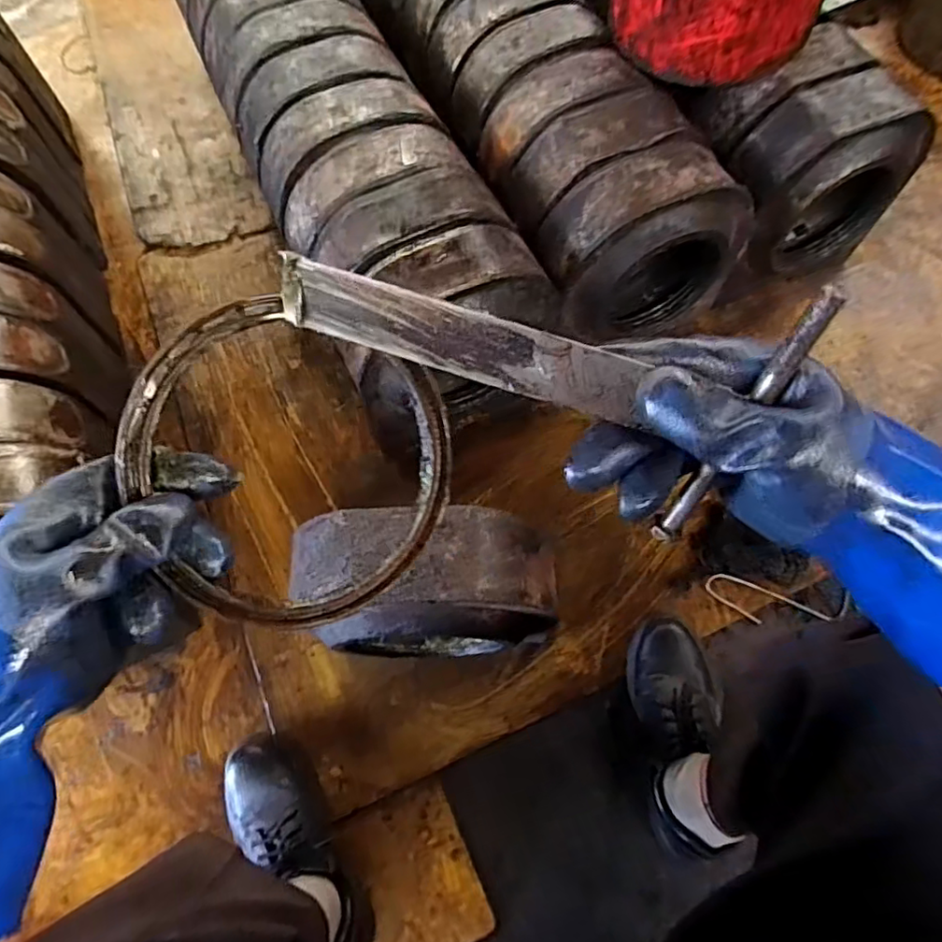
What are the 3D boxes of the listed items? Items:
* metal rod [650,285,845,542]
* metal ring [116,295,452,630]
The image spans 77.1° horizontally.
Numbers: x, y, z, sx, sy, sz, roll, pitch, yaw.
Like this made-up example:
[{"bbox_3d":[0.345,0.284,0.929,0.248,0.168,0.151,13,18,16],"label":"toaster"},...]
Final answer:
[{"bbox_3d":[0.126,-0.017,0.284,0.011,0.153,0.007,31,44,14],"label":"metal rod"},{"bbox_3d":[-0.100,0.003,0.360,0.200,0.013,0.183,-5,99,-34],"label":"metal ring"}]

